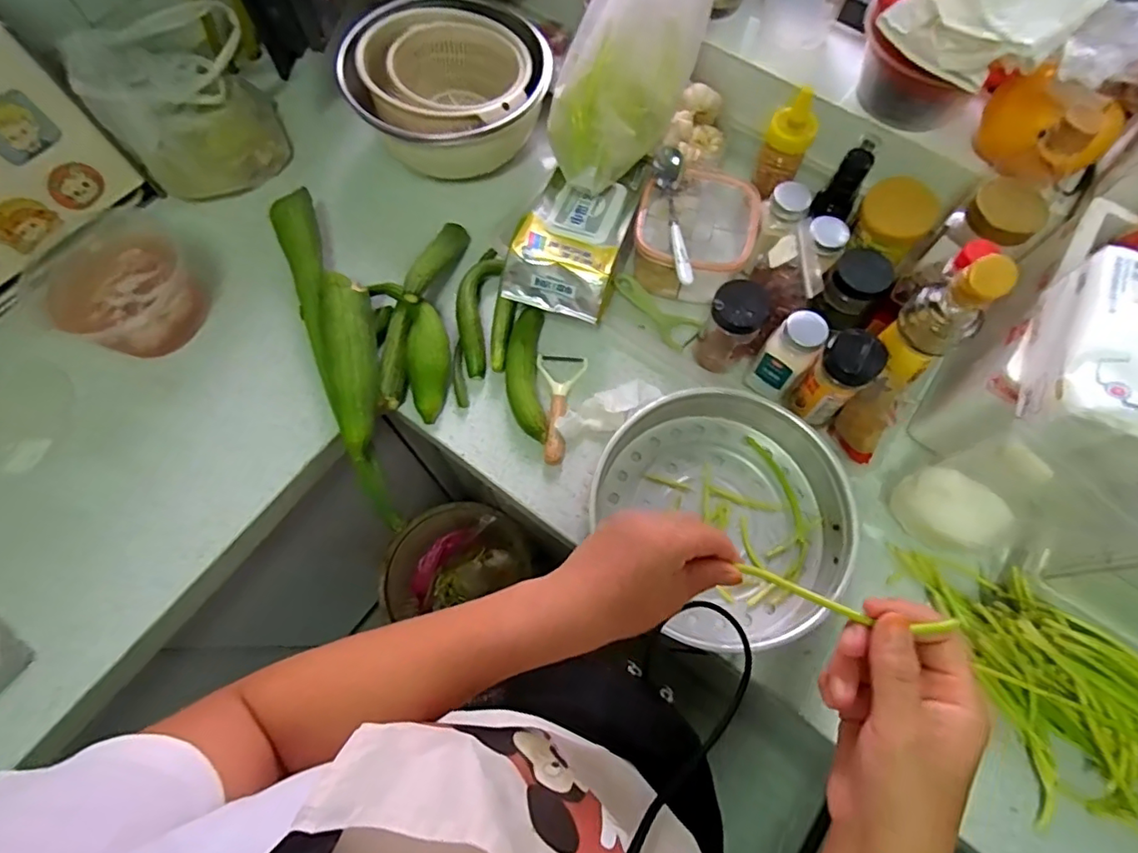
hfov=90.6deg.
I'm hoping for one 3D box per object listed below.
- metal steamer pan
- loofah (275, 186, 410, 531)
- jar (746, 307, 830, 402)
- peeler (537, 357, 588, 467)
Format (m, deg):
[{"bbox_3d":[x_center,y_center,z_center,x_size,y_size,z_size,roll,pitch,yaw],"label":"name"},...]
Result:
[{"bbox_3d":[0.154,0.093,0.584,0.257,0.066,0.253,26,71,9],"label":"metal steamer pan"},{"bbox_3d":[-0.232,-0.034,0.613,0.059,0.072,0.275,-12,70,-5],"label":"loofah"},{"bbox_3d":[0.237,-0.076,0.622,0.051,0.113,0.050,0,69,0],"label":"jar"},{"bbox_3d":[-0.012,-0.025,0.649,0.058,0.024,0.137,4,69,1],"label":"peeler"}]

